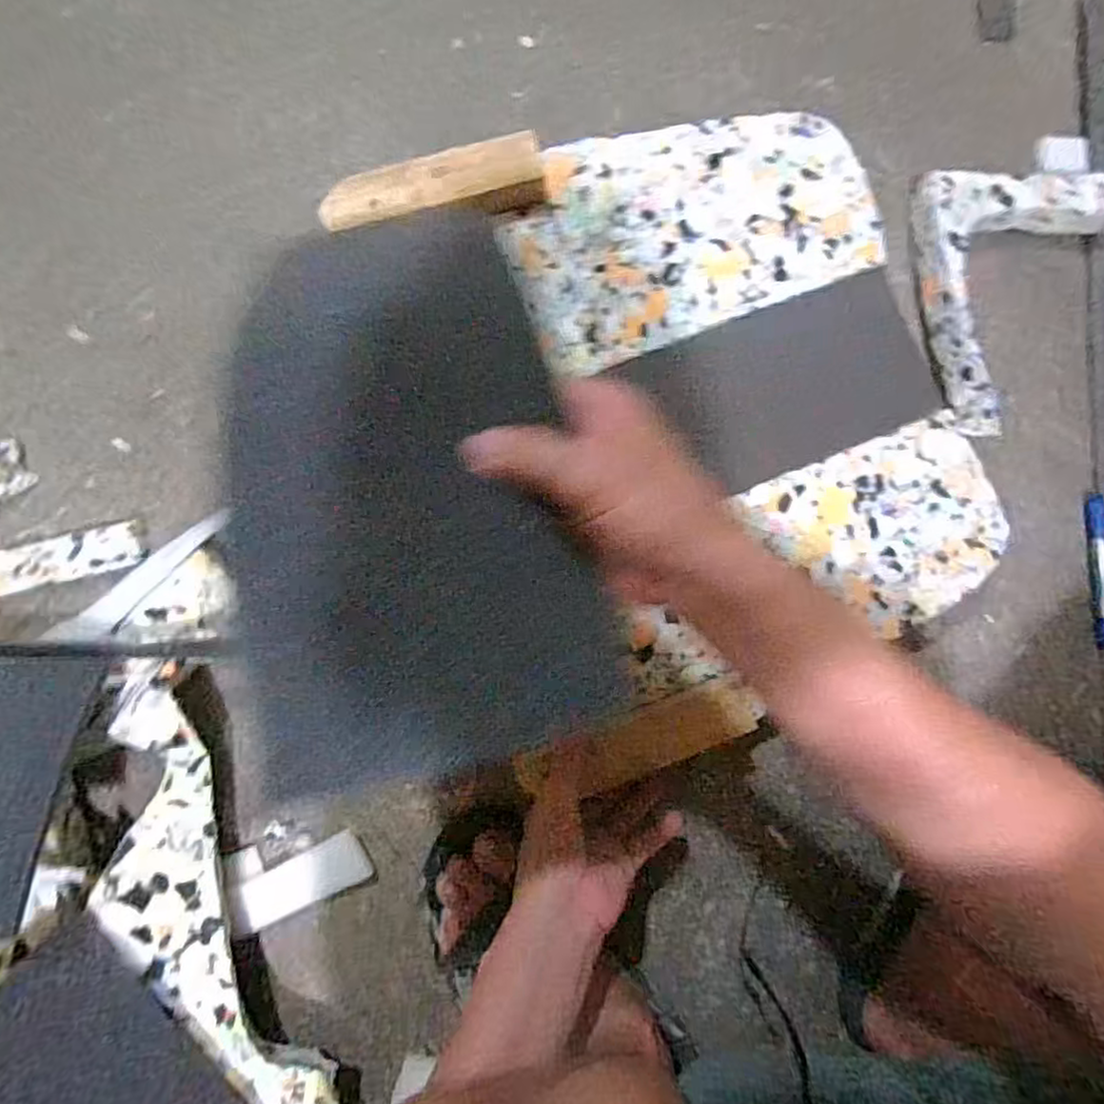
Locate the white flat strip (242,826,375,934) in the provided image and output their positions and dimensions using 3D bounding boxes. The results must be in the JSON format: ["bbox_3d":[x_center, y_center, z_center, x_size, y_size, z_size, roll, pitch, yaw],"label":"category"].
[{"bbox_3d":[-0.190,0.252,0.499,0.095,0.012,0.042,-25,87,-6],"label":"white flat strip"}]

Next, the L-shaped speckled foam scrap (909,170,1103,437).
[{"bbox_3d":[0.399,-0.213,0.559,0.164,0.060,0.252,4,84,-4],"label":"L-shaped speckled foam scrap"}]

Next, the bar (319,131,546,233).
[{"bbox_3d":[-0.089,-0.277,0.497,0.166,0.037,0.043,-15,86,-5],"label":"bar"}]

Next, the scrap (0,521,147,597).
[{"bbox_3d":[-0.406,0.013,0.498,0.172,0.017,0.033,-14,86,-5],"label":"scrap"}]

